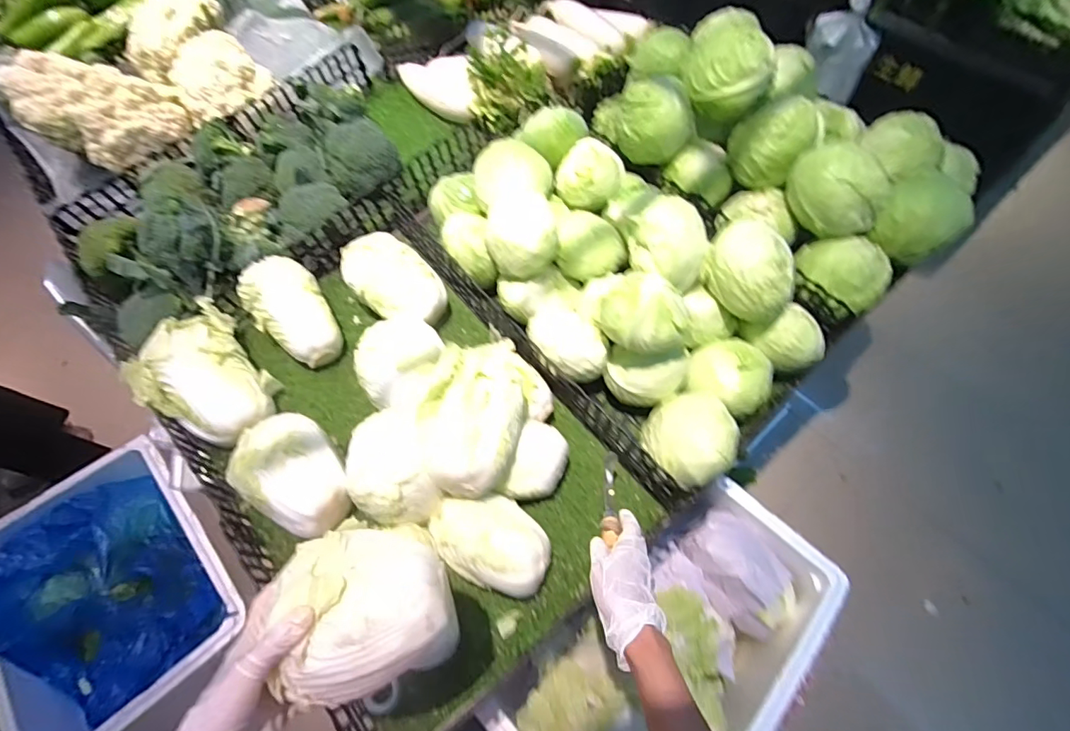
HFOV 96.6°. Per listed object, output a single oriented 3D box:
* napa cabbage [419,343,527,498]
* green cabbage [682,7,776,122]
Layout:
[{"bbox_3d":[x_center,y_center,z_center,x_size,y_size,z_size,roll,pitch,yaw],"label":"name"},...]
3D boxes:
[{"bbox_3d":[-0.079,0.067,0.628,0.123,0.105,0.195,10,60,5],"label":"napa cabbage"},{"bbox_3d":[0.331,-0.512,0.817,0.148,0.107,0.121,18,61,9],"label":"green cabbage"}]

